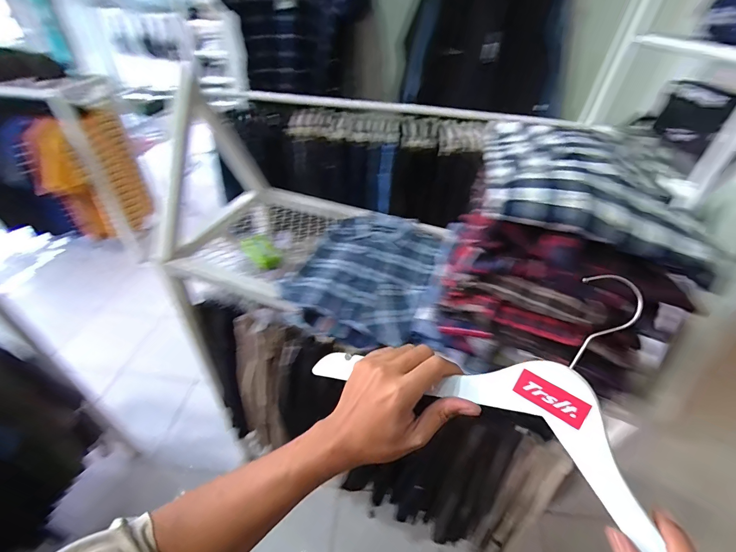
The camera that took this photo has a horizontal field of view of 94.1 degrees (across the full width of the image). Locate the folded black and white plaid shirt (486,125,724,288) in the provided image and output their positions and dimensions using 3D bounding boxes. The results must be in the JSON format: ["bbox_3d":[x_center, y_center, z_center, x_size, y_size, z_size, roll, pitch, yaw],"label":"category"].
[{"bbox_3d":[0.288,-0.140,0.467,0.234,0.054,0.296,13,42,11],"label":"folded black and white plaid shirt"}]

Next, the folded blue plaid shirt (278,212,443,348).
[{"bbox_3d":[0.008,-0.033,0.739,0.268,0.035,0.360,16,43,14],"label":"folded blue plaid shirt"}]

